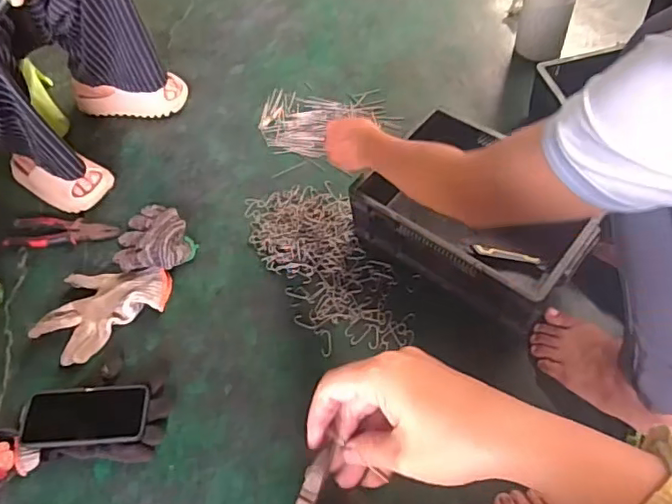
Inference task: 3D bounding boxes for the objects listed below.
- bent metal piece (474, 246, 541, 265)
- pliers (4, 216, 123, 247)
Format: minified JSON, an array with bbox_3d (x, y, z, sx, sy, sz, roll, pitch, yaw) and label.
[{"bbox_3d":[0.275,0.005,0.925,0.102,0.014,0.014,12,58,13],"label":"bent metal piece"},{"bbox_3d":[-0.496,-0.037,1.042,0.203,0.013,0.065,0,56,5],"label":"pliers"}]

